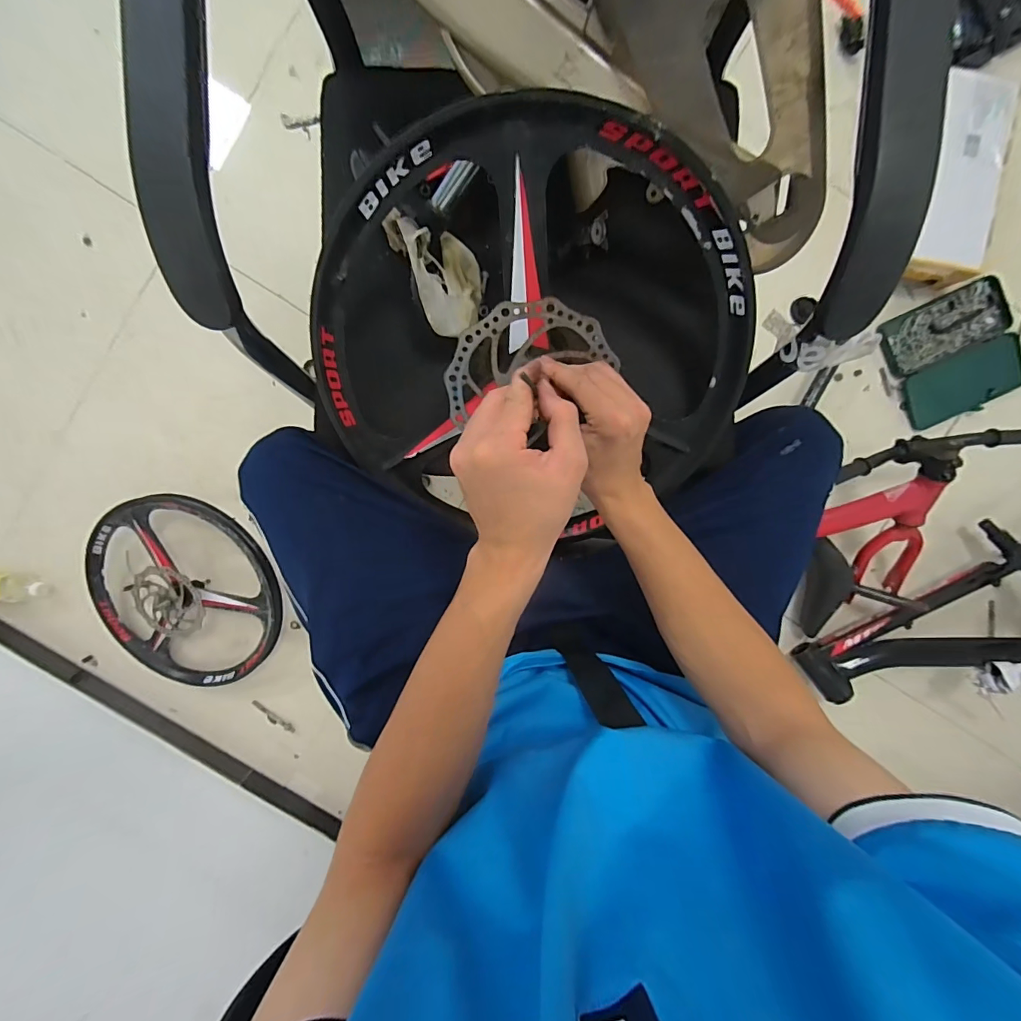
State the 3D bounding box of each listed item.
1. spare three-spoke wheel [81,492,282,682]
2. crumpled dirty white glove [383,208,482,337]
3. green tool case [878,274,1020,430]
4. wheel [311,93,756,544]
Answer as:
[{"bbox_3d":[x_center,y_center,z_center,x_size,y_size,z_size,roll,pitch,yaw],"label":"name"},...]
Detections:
[{"bbox_3d":[-0.659,0.170,0.915,0.404,0.092,0.397,0,94,0],"label":"spare three-spoke wheel"},{"bbox_3d":[-0.062,-0.235,0.448,0.073,0.100,0.113,-25,94,2],"label":"crumpled dirty white glove"},{"bbox_3d":[0.915,-0.321,0.923,0.245,0.044,0.239,-24,94,2],"label":"green tool case"},{"bbox_3d":[0.027,-0.134,0.418,0.408,0.055,0.376,0,123,0],"label":"wheel"}]

